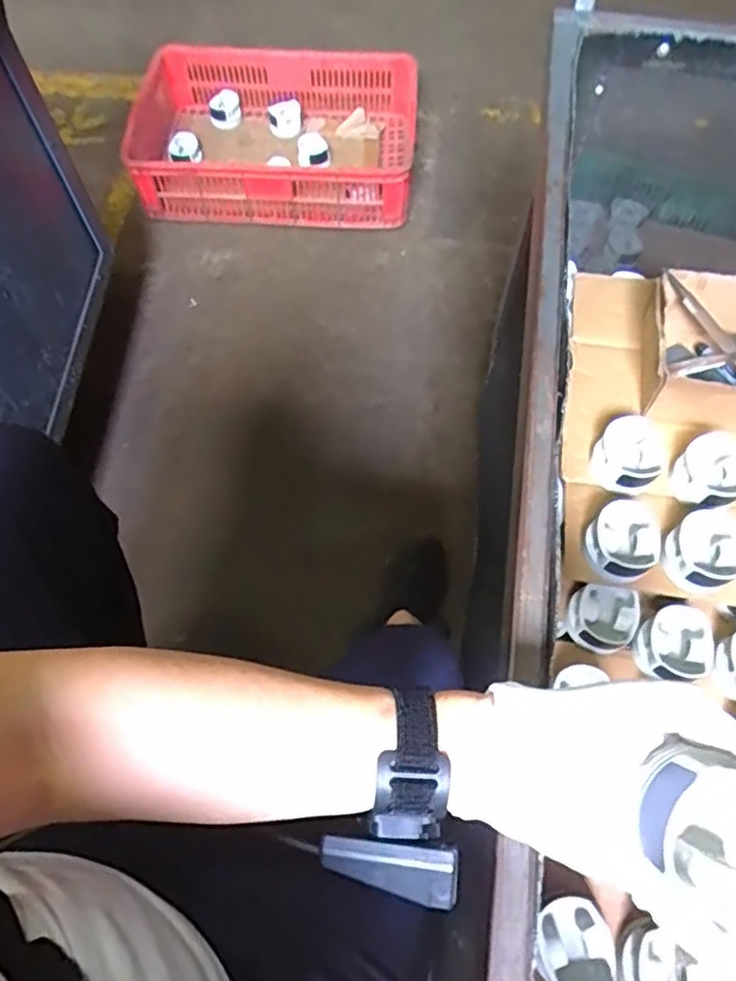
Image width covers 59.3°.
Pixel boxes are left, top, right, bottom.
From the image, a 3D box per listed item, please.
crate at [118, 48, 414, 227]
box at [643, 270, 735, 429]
[{"bbox_3d":[-0.215,-0.828,1.520,0.658,0.202,0.444,-2,63,-1],"label":"crate"},{"bbox_3d":[0.442,-0.161,0.784,0.210,0.092,0.170,13,64,7],"label":"box"}]

